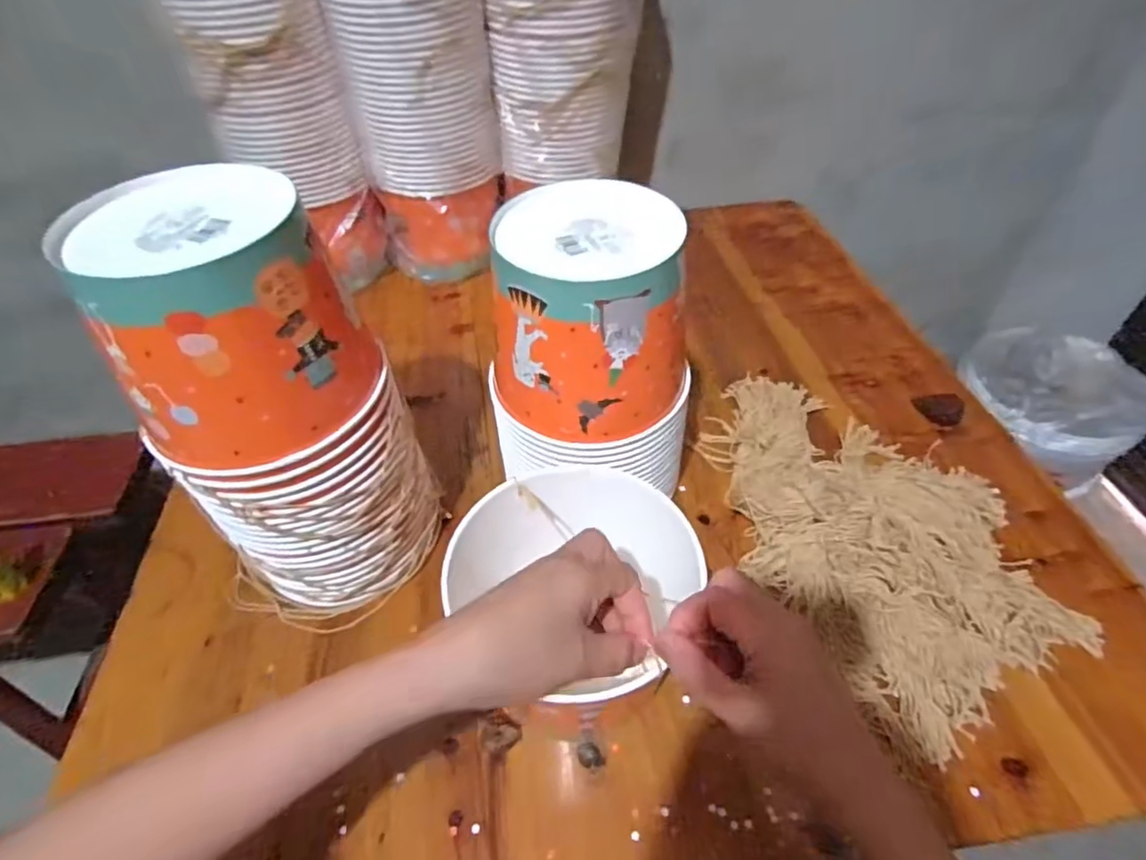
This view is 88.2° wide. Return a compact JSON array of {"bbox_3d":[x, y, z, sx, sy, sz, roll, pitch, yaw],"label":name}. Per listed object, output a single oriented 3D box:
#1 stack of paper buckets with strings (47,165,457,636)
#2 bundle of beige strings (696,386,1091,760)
[{"bbox_3d":[-0.222,-0.003,0.442,0.150,0.309,0.157,32,55,28],"label":"stack of paper buckets with strings"},{"bbox_3d":[0.246,0.070,0.534,0.256,0.042,0.359,-25,51,-20],"label":"bundle of beige strings"}]

